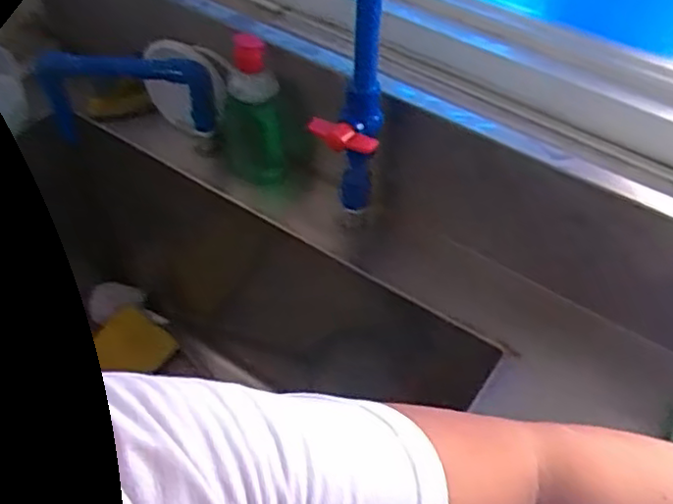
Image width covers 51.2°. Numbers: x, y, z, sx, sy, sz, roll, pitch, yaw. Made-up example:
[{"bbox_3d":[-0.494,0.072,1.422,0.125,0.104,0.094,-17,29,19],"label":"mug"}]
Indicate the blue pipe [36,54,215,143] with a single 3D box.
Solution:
[{"bbox_3d":[-0.235,-0.171,0.777,0.225,0.142,0.038,-1,51,15],"label":"blue pipe"}]

